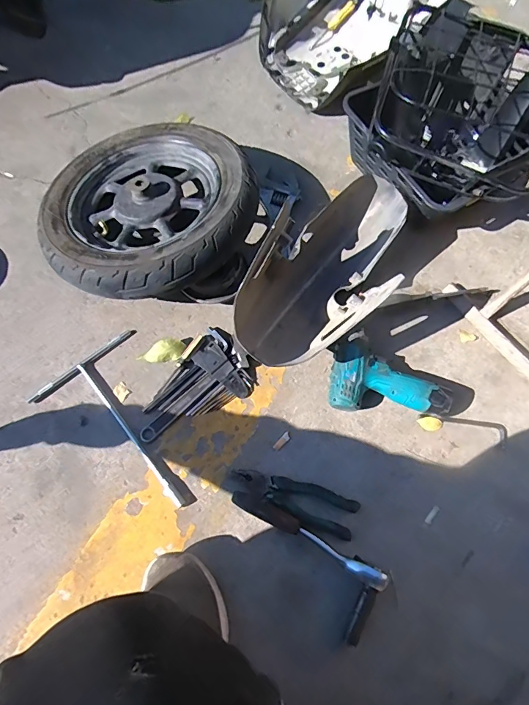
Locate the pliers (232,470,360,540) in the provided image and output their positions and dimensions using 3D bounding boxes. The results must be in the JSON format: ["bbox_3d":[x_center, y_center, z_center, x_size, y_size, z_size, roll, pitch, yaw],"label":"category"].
[{"bbox_3d":[0.043,0.212,0.594,0.182,0.020,0.056,21,71,4],"label":"pliers"}]

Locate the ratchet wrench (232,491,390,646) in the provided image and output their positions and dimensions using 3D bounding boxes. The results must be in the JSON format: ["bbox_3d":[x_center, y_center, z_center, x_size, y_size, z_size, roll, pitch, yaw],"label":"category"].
[{"bbox_3d":[0.045,0.281,0.557,0.231,0.029,0.093,32,72,8],"label":"ratchet wrench"}]

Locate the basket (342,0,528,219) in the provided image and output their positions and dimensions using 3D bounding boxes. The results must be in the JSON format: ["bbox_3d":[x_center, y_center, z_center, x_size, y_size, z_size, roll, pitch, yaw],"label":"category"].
[{"bbox_3d":[0.322,-0.390,0.689,0.326,0.186,0.316,39,73,10],"label":"basket"}]

